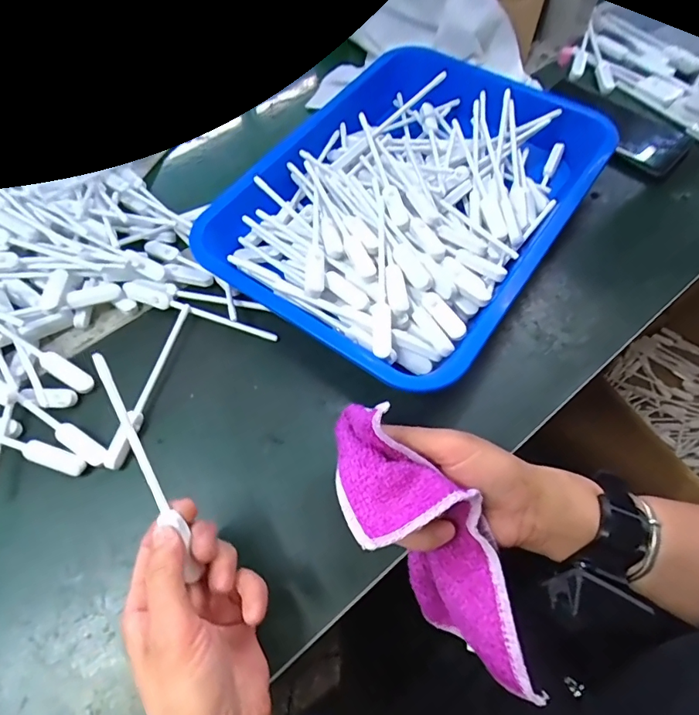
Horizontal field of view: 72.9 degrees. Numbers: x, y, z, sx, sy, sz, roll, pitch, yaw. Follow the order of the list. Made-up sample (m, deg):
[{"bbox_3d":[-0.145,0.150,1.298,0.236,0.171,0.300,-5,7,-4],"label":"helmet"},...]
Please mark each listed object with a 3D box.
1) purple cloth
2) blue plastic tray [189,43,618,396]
[{"bbox_3d":[0.049,0.115,0.295,0.068,0.070,0.181,-34,90,-15],"label":"purple cloth"},{"bbox_3d":[0.060,-0.157,0.458,0.275,0.052,0.370,33,67,17],"label":"blue plastic tray"}]

